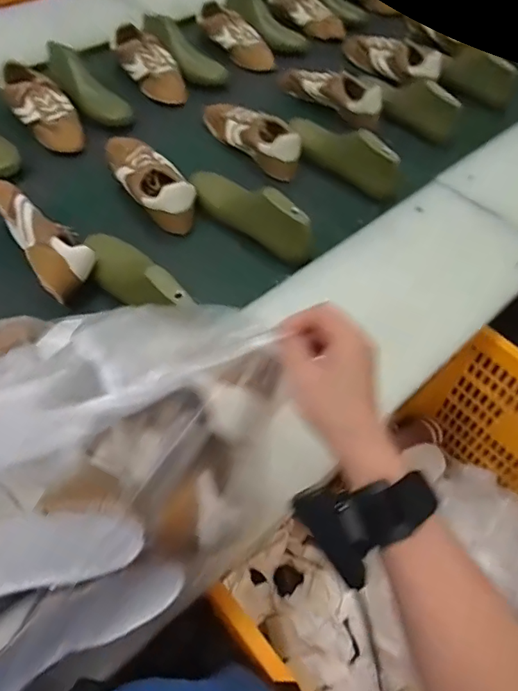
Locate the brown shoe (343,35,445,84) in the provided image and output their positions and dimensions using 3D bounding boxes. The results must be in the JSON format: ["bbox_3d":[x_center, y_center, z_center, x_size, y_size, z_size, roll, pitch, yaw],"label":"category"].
[{"bbox_3d":[0.319,-0.690,1.195,0.096,0.101,0.257,-27,60,-19],"label":"brown shoe"}]

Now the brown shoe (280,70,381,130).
[{"bbox_3d":[0.153,-0.540,1.083,0.242,0.079,0.078,39,62,23],"label":"brown shoe"}]

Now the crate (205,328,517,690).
[{"bbox_3d":[0.293,0.303,0.785,0.563,0.309,0.390,-38,64,-24],"label":"crate"}]

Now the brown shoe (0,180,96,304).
[{"bbox_3d":[-0.327,-0.169,0.755,0.083,0.082,0.235,-30,61,-21],"label":"brown shoe"}]

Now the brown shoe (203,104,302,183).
[{"bbox_3d":[-0.006,-0.418,0.992,0.104,0.068,0.255,-36,63,-24],"label":"brown shoe"}]

